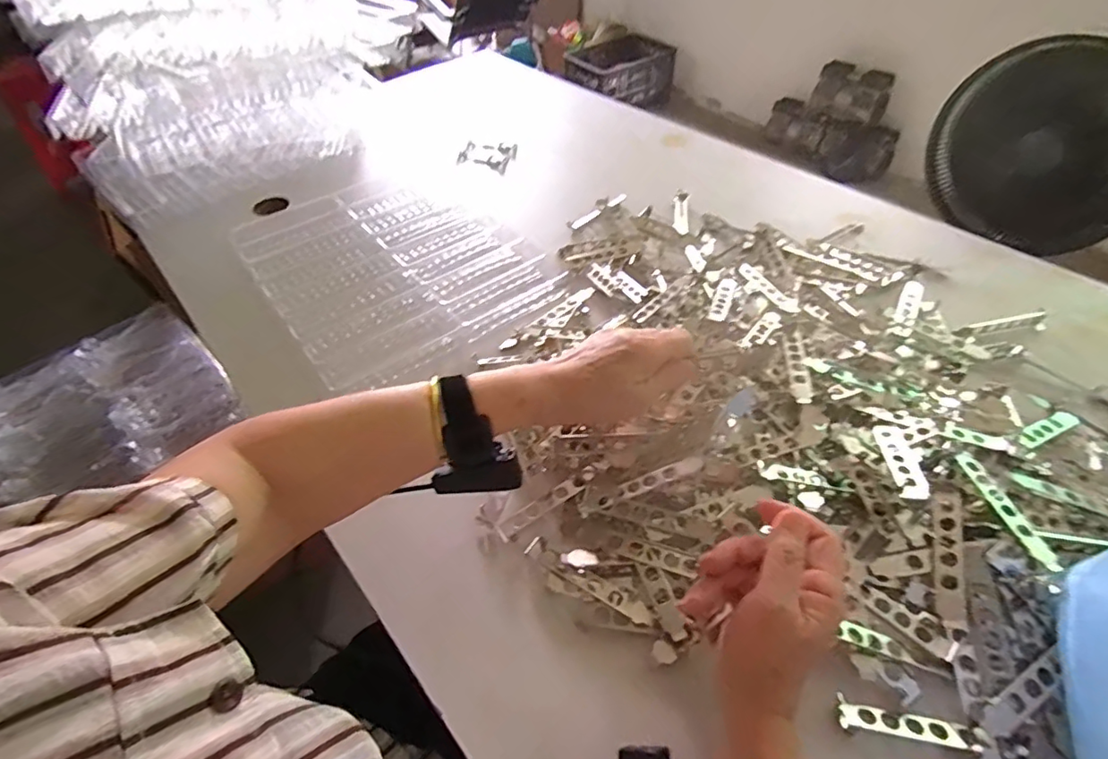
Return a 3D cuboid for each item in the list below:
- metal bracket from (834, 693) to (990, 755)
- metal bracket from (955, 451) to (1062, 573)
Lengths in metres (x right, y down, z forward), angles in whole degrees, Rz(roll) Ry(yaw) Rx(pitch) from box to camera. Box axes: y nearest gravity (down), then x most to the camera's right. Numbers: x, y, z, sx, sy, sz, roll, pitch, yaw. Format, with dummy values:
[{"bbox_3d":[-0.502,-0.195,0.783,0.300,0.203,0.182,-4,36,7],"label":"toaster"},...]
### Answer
[{"bbox_3d":[0.250,0.244,0.383,0.094,0.011,0.019,9,49,12],"label":"metal bracket"},{"bbox_3d":[0.380,0.108,0.459,0.018,0.005,0.110,-8,48,-3],"label":"metal bracket"}]

